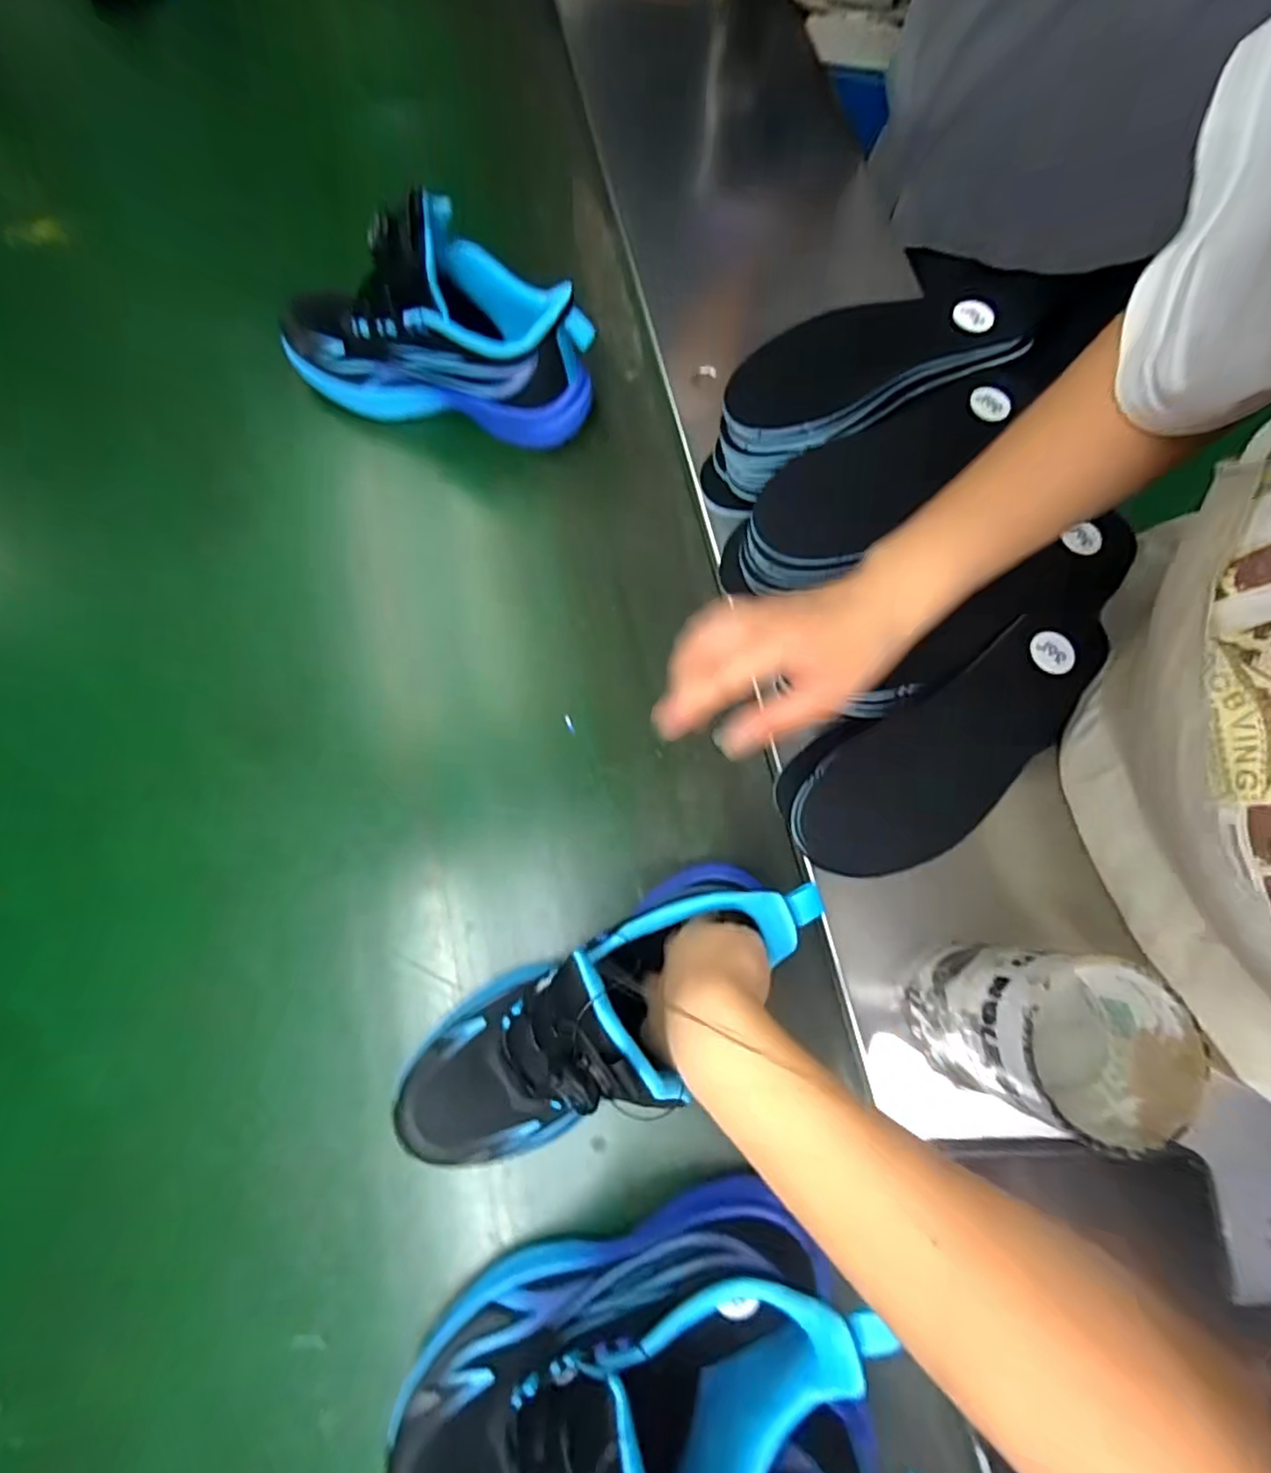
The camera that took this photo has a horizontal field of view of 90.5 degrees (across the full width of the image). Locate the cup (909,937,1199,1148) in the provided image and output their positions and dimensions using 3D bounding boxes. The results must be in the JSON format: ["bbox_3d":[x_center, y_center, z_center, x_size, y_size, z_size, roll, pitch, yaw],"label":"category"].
[{"bbox_3d":[0.212,0.155,0.332,0.086,0.111,0.075,11,76,0],"label":"cup"}]

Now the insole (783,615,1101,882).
[{"bbox_3d":[0.195,0.007,0.380,0.216,0.025,0.075,-34,80,-10],"label":"insole"}]

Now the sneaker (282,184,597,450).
[{"bbox_3d":[-0.151,-0.306,0.474,0.238,0.154,0.075,14,75,5],"label":"sneaker"}]

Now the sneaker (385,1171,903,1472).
[{"bbox_3d":[-0.011,0.315,0.301,0.238,0.143,0.090,-17,76,-4],"label":"sneaker"}]

